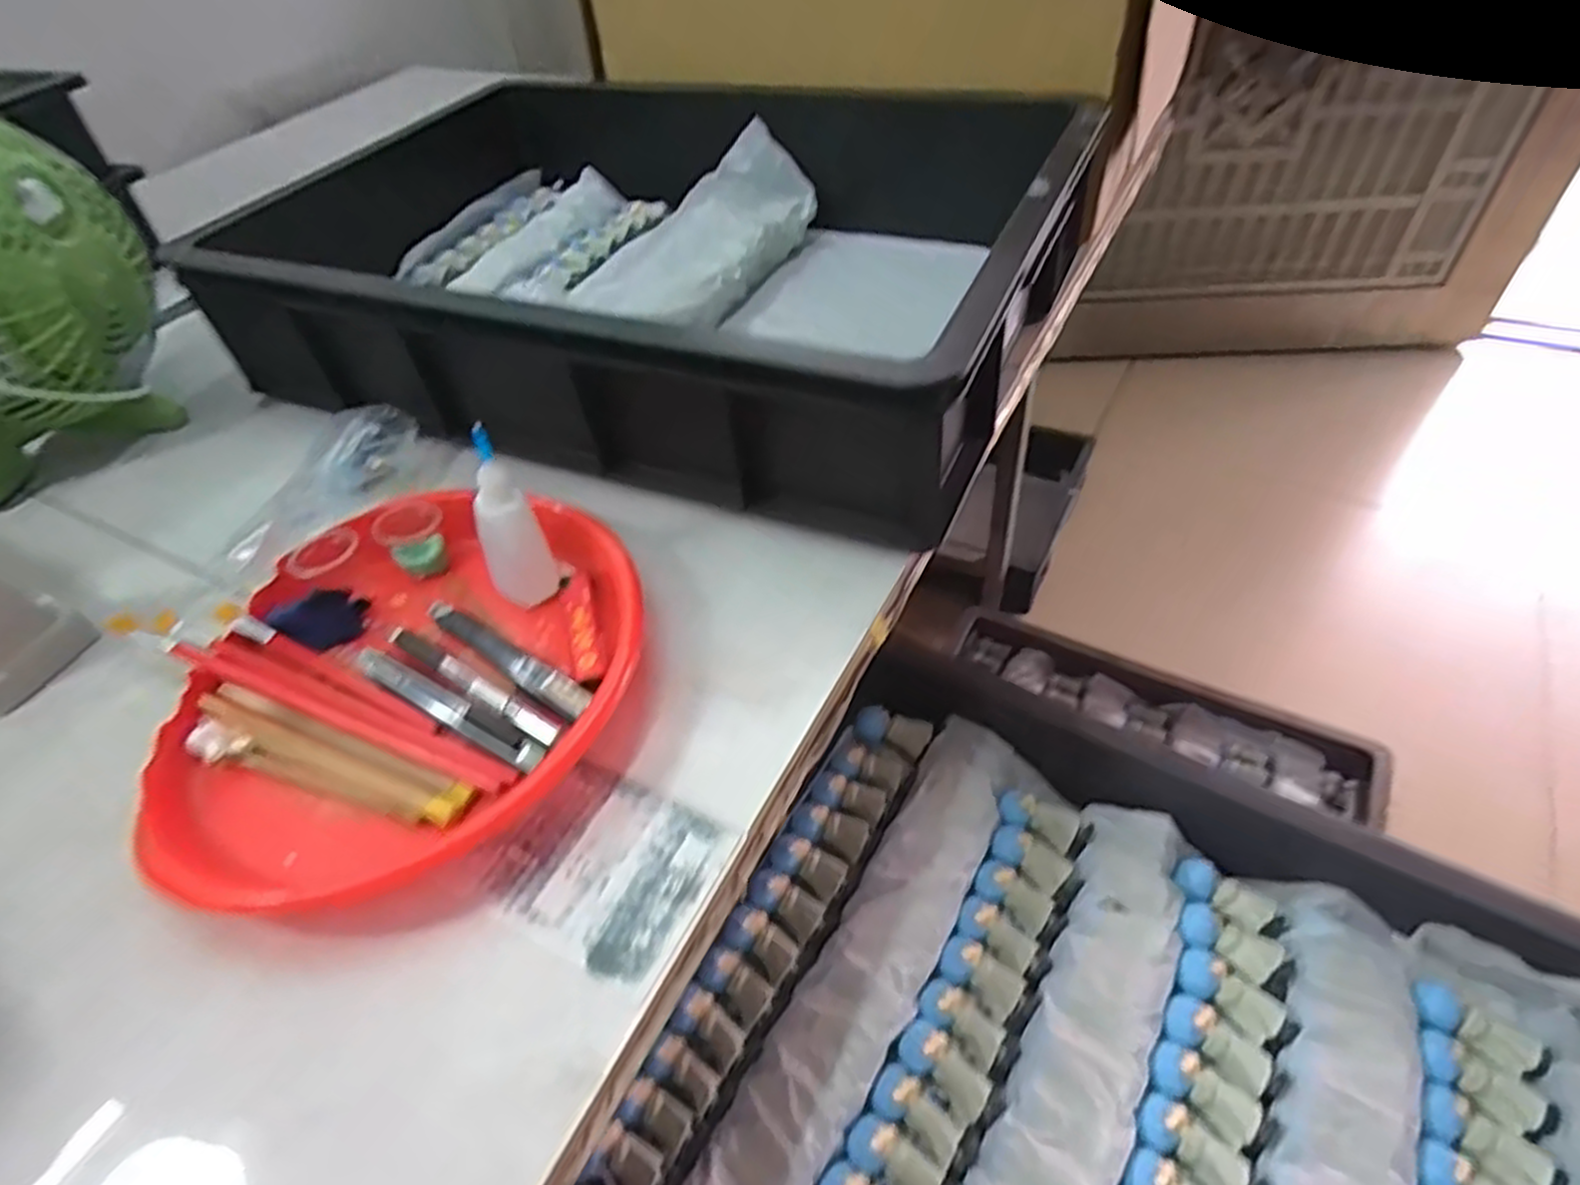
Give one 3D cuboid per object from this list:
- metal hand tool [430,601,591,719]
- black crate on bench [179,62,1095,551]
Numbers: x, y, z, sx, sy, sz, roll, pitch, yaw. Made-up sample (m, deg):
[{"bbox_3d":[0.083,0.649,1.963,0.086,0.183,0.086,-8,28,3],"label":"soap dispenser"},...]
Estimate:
[{"bbox_3d":[-0.153,0.033,0.424,0.128,0.009,0.019,27,56,28],"label":"metal hand tool"},{"bbox_3d":[-0.097,-0.251,0.607,0.572,0.132,0.395,14,50,19],"label":"black crate on bench"}]

